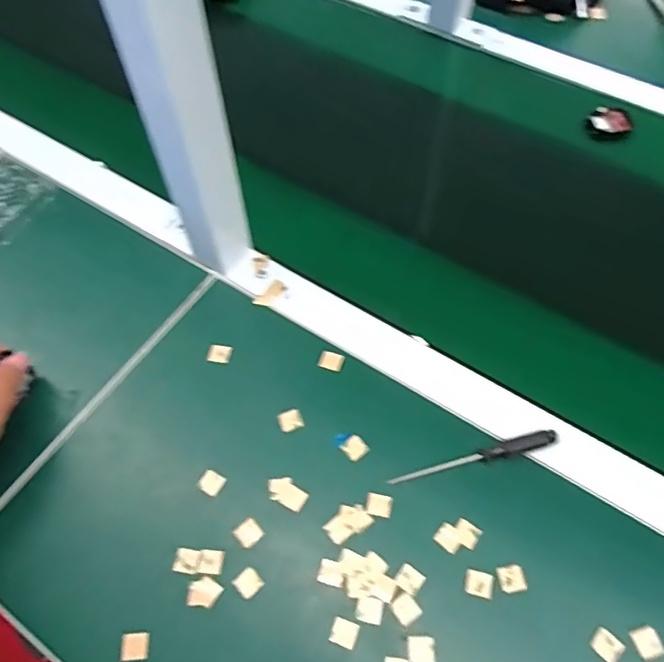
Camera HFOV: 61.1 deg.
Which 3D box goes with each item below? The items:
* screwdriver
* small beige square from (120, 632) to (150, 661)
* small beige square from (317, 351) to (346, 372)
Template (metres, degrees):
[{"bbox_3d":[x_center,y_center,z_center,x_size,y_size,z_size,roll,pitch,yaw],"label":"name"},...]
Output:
[{"bbox_3d":[0.107,0.095,0.427,0.128,0.014,0.013,-11,60,-6],"label":"screwdriver"},{"bbox_3d":[-0.131,0.210,0.374,0.018,0.004,0.016,-4,59,-2],"label":"small beige square"},{"bbox_3d":[0.000,0.025,0.476,0.021,0.004,0.016,13,60,9],"label":"small beige square"}]

